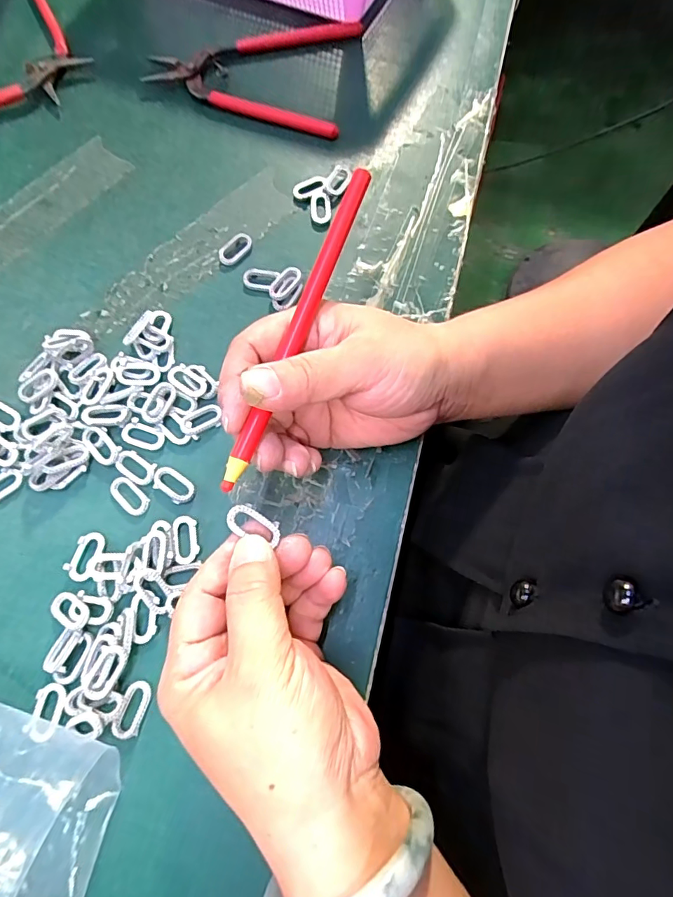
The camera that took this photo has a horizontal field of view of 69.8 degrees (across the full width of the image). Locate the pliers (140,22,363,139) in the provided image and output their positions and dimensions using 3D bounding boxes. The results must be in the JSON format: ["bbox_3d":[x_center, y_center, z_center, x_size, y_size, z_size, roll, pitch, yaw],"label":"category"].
[{"bbox_3d":[-0.054,-0.291,0.360,0.149,0.012,0.107,19,73,7],"label":"pliers"}]

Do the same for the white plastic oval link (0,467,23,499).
[{"bbox_3d":[-0.185,0.020,0.264,0.026,0.005,0.013,-29,74,-8],"label":"white plastic oval link"}]

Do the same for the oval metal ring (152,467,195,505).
[{"bbox_3d":[-0.089,0.020,0.262,0.025,0.004,0.014,34,75,11],"label":"oval metal ring"}]

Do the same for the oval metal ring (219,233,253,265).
[{"bbox_3d":[-0.066,-0.130,0.312,0.013,0.004,0.026,35,76,11],"label":"oval metal ring"}]

